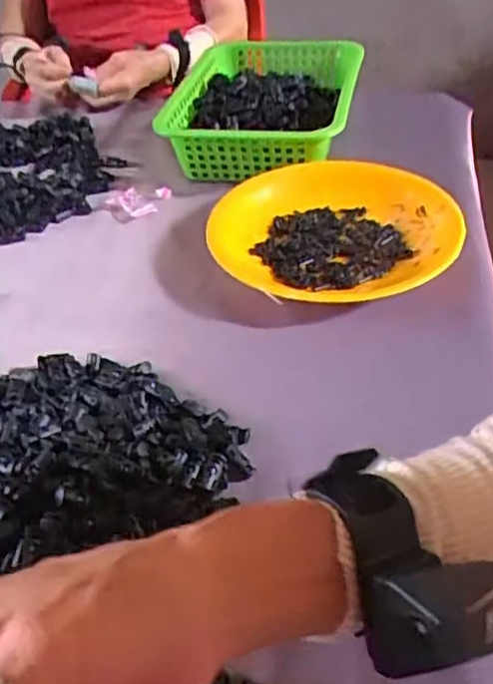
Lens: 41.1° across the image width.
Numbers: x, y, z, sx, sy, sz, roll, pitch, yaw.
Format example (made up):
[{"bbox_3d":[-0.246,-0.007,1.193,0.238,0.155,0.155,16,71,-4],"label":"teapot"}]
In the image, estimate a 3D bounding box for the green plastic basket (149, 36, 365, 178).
[{"bbox_3d":[0.029,-0.299,0.843,0.211,0.078,0.308,6,43,13],"label":"green plastic basket"}]

